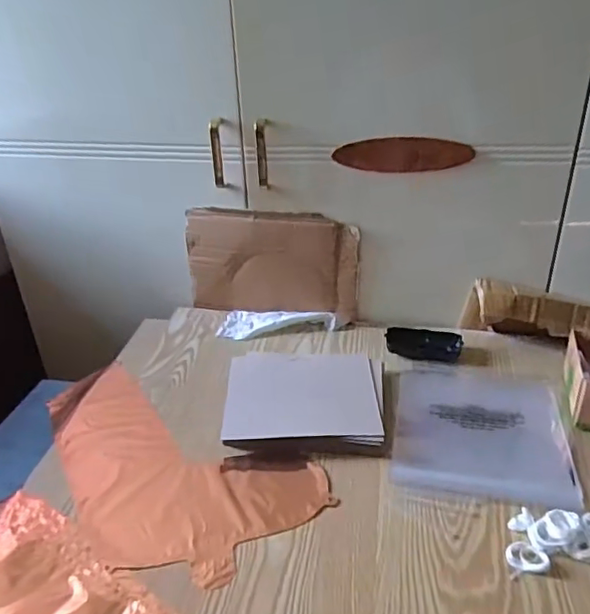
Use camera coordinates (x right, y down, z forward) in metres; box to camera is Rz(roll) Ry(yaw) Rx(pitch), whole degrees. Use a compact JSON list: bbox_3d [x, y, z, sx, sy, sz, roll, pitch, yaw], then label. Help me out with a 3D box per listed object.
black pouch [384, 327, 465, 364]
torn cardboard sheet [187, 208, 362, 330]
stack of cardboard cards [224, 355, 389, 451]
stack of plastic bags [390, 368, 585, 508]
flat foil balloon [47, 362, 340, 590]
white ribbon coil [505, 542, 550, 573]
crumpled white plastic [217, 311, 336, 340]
[{"bbox_3d":[0.190,0.055,0.825,0.107,0.035,0.028,3,29,8],"label":"black pouch"},{"bbox_3d":[-0.037,-0.067,0.883,0.270,0.165,0.026,4,29,9],"label":"torn cardboard sheet"},{"bbox_3d":[0.013,0.116,0.719,0.195,0.027,0.156,0,29,3],"label":"stack of cardboard cards"},{"bbox_3d":[0.225,0.147,0.684,0.199,0.015,0.225,5,29,12],"label":"stack of plastic bags"},{"bbox_3d":[-0.165,0.173,0.679,0.221,0.015,0.390,-23,35,-34],"label":"flat foil balloon"},{"bbox_3d":[0.219,0.236,0.528,0.037,0.010,0.025,9,30,18],"label":"white ribbon coil"},{"bbox_3d":[-0.027,0.027,0.890,0.178,0.015,0.071,1,29,5],"label":"crumpled white plastic"}]

